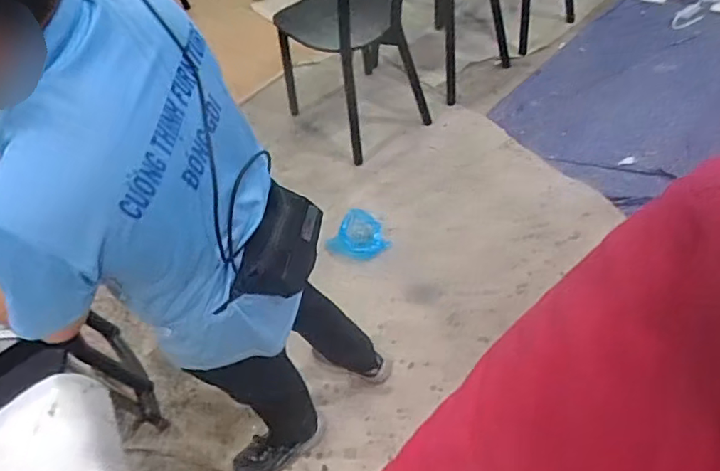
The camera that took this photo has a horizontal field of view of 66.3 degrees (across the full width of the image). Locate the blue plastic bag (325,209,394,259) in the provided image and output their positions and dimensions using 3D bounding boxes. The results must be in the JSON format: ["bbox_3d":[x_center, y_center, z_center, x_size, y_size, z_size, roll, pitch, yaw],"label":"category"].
[{"bbox_3d":[-0.013,-0.004,1.902,0.217,0.138,0.135,-23,51,-9],"label":"blue plastic bag"}]

